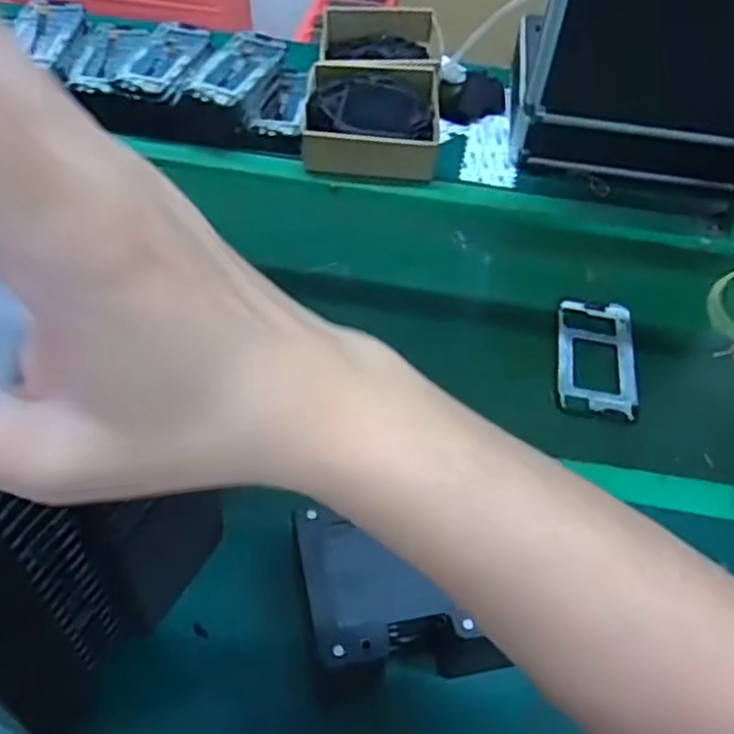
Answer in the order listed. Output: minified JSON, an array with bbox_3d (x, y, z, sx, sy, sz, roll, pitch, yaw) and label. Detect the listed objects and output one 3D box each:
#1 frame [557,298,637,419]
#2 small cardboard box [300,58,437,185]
[{"bbox_3d":[0.229,-0.013,0.714,0.076,0.009,0.147,11,48,5],"label":"frame"},{"bbox_3d":[0.007,-0.320,0.909,0.167,0.052,0.197,4,48,-1],"label":"small cardboard box"}]

